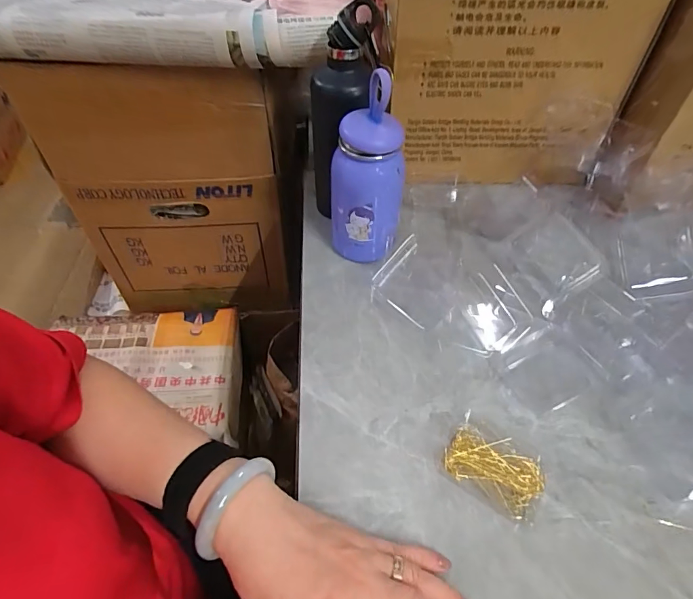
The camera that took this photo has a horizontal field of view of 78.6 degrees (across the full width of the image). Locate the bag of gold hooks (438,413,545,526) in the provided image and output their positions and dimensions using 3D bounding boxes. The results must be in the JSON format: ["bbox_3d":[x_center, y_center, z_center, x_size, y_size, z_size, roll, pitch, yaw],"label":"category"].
[{"bbox_3d":[0.117,0.130,0.334,0.074,0.017,0.057,30,56,21],"label":"bag of gold hooks"}]

